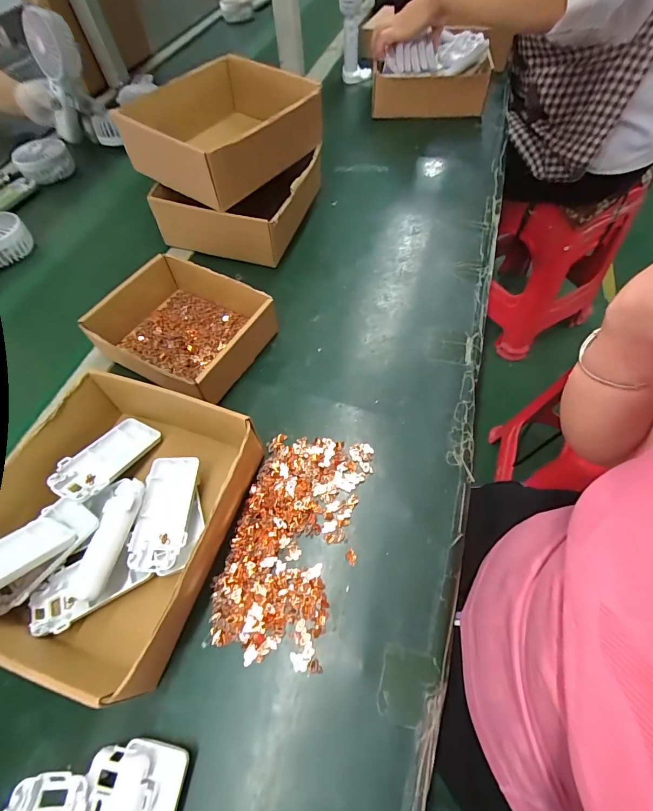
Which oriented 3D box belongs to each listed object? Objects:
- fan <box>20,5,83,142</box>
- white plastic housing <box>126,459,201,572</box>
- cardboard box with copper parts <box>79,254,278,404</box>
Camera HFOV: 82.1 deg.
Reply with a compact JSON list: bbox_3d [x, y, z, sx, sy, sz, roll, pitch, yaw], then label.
[{"bbox_3d":[-0.466,-0.578,0.662,0.050,0.187,0.077,18,58,-13],"label":"fan"},{"bbox_3d":[-0.139,0.090,0.322,0.045,0.016,0.094,2,62,-1],"label":"white plastic housing"},{"bbox_3d":[-0.160,-0.087,0.427,0.169,0.054,0.141,24,62,16],"label":"cardboard box with copper parts"}]

